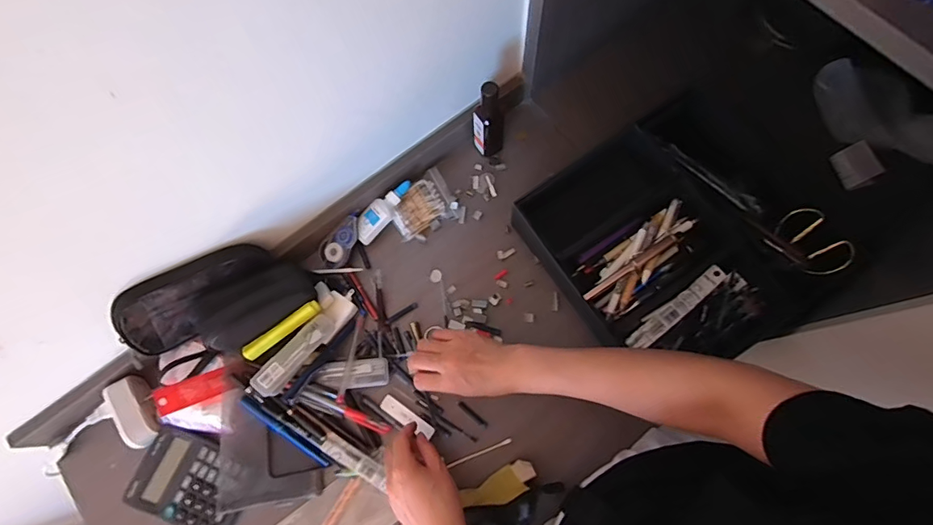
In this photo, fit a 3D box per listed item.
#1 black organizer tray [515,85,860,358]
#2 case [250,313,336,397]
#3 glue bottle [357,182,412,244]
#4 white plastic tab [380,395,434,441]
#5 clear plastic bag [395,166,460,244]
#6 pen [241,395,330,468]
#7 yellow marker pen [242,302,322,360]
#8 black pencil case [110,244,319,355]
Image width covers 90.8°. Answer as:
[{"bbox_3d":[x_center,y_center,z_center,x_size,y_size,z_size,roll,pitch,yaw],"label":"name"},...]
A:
[{"bbox_3d":[0.271,-0.033,0.608,0.316,0.107,0.315,-32,75,-7],"label":"black organizer tray"},{"bbox_3d":[-0.218,0.117,0.586,0.033,0.024,0.117,35,63,11],"label":"case"},{"bbox_3d":[-0.120,-0.074,0.675,0.106,0.039,0.038,-43,76,-10],"label":"glue bottle"},{"bbox_3d":[-0.079,0.204,0.608,0.080,0.007,0.020,33,77,11],"label":"white plastic tab"},{"bbox_3d":[-0.067,-0.088,0.683,0.095,0.029,0.079,-29,75,-7],"label":"clear plastic bag"},{"bbox_3d":[-0.228,0.214,0.581,0.135,0.009,0.014,40,78,-5],"label":"pen"},{"bbox_3d":[-0.239,0.088,0.597,0.108,0.016,0.020,-37,75,-8],"label":"yellow marker pen"},{"bbox_3d":[-0.305,0.049,0.578,0.216,0.075,0.117,-26,98,-23],"label":"black pencil case"}]

